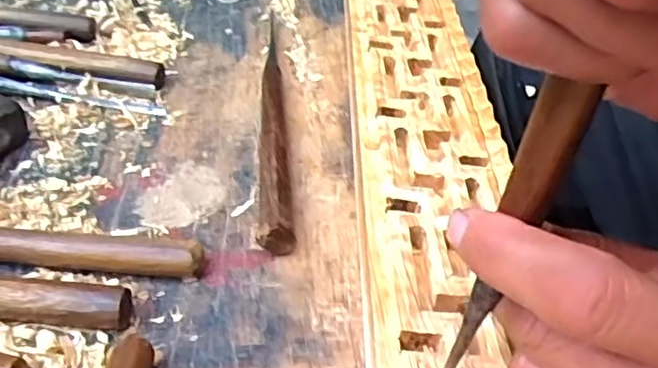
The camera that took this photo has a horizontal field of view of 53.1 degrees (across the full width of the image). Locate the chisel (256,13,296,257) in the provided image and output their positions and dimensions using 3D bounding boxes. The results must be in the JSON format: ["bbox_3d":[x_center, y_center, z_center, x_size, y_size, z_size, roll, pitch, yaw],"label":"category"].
[{"bbox_3d":[-0.032,-0.048,0.407,0.017,0.021,0.239,2,40,-6],"label":"chisel"}]

